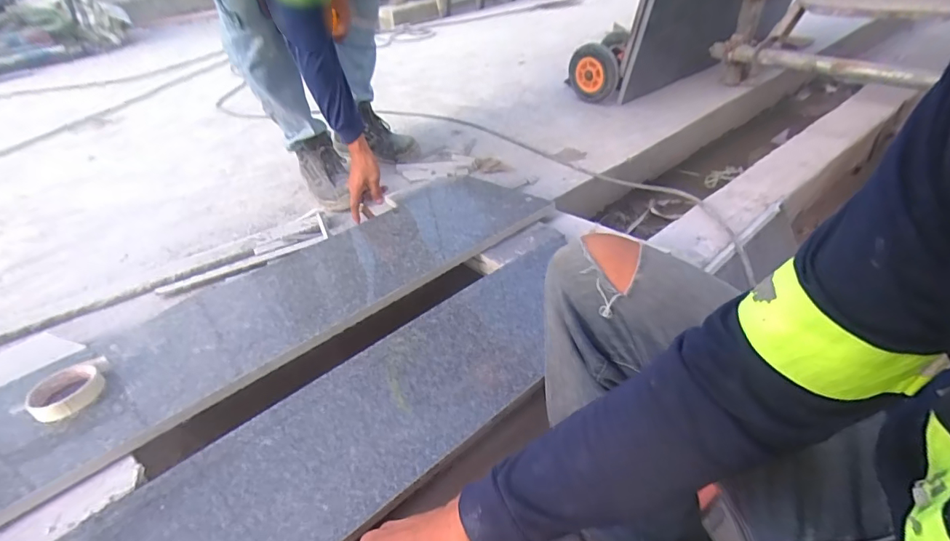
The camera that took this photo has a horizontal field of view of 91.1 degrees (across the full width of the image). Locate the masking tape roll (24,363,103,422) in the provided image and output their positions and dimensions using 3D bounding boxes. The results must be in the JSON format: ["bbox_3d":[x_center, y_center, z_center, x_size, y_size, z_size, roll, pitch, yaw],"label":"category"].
[{"bbox_3d":[-0.567,0.169,0.647,0.084,0.024,0.084,-3,40,2],"label":"masking tape roll"}]

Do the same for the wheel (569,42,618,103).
[{"bbox_3d":[0.392,-0.647,1.548,0.160,0.170,0.083,4,40,11],"label":"wheel"}]

